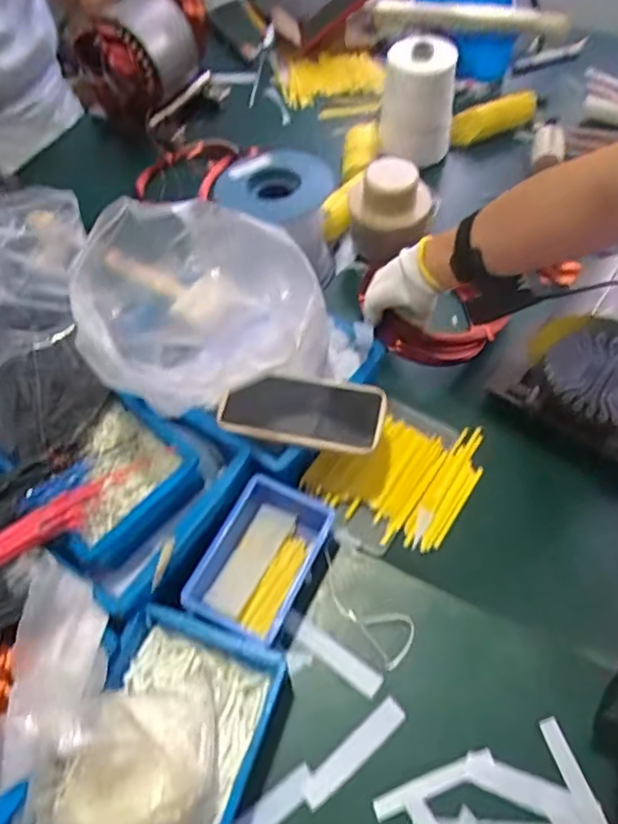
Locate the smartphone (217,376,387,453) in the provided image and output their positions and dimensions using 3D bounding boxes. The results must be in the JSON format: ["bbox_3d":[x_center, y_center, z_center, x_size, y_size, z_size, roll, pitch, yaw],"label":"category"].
[{"bbox_3d":[-0.006,-0.002,0.622,0.163,0.016,0.077,9,62,4],"label":"smartphone"}]

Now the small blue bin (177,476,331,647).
[{"bbox_3d":[-0.046,0.150,0.594,0.097,0.058,0.146,20,57,18],"label":"small blue bin"}]

